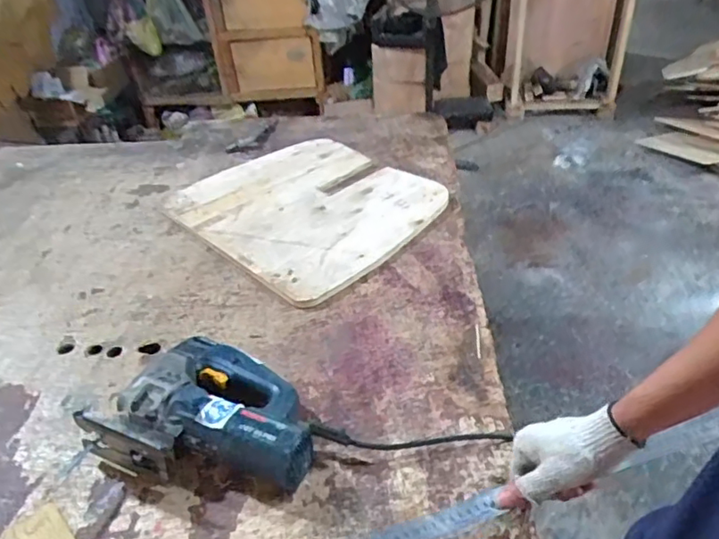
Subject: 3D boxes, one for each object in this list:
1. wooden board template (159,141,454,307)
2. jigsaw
[{"bbox_3d":[-0.107,-0.131,1.132,0.481,0.015,0.408,32,55,33],"label":"wooden board template"},{"bbox_3d":[-0.164,0.176,0.695,0.245,0.074,0.188,14,41,22],"label":"jigsaw"}]

